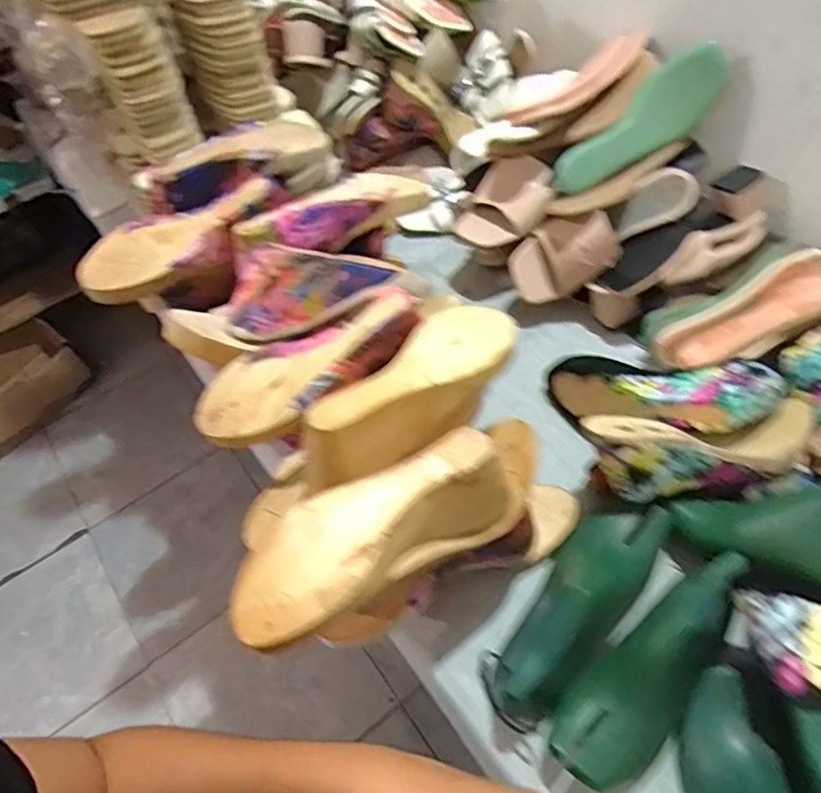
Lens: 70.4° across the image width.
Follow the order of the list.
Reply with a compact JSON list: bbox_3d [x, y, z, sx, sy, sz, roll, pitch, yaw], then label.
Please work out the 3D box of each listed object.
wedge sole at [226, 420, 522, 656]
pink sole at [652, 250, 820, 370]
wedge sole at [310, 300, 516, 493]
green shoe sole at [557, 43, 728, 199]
[{"bbox_3d":[-0.013,0.096,0.427,0.238,0.089,0.076,-21,54,-26],"label":"wedge sole"},{"bbox_3d":[0.393,-0.100,0.660,0.227,0.028,0.088,-27,55,6],"label":"pink sole"},{"bbox_3d":[0.011,-0.007,0.488,0.080,0.066,0.221,34,64,25],"label":"wedge sole"},{"bbox_3d":[0.276,-0.329,0.709,0.222,0.069,0.058,-36,55,13],"label":"green shoe sole"}]

